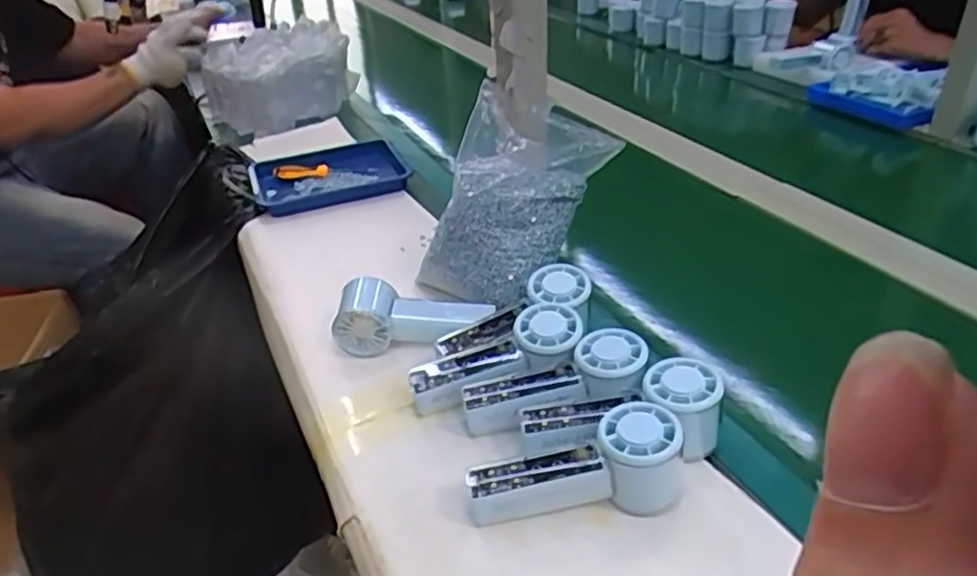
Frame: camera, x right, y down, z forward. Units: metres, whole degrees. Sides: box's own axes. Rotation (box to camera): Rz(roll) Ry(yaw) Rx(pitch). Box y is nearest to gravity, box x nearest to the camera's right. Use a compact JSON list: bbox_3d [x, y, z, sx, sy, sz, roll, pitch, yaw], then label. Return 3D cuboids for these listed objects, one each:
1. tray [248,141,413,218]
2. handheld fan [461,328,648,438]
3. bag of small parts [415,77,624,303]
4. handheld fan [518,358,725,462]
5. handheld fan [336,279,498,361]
[{"bbox_3d":[-0.231,-0.165,1.013,0.206,0.027,0.165,-11,33,-14],"label":"tray"},{"bbox_3d":[0.052,0.078,0.563,0.150,0.033,0.056,-21,32,7],"label":"handheld fan"},{"bbox_3d":[0.013,-0.079,0.696,0.156,0.206,0.060,30,3,22],"label":"bag of small parts"},{"bbox_3d":[0.096,0.100,0.528,0.141,0.069,0.056,-7,33,-8],"label":"handheld fan"},{"bbox_3d":[-0.070,0.028,0.675,0.144,0.054,0.059,1,33,6],"label":"handheld fan"}]

